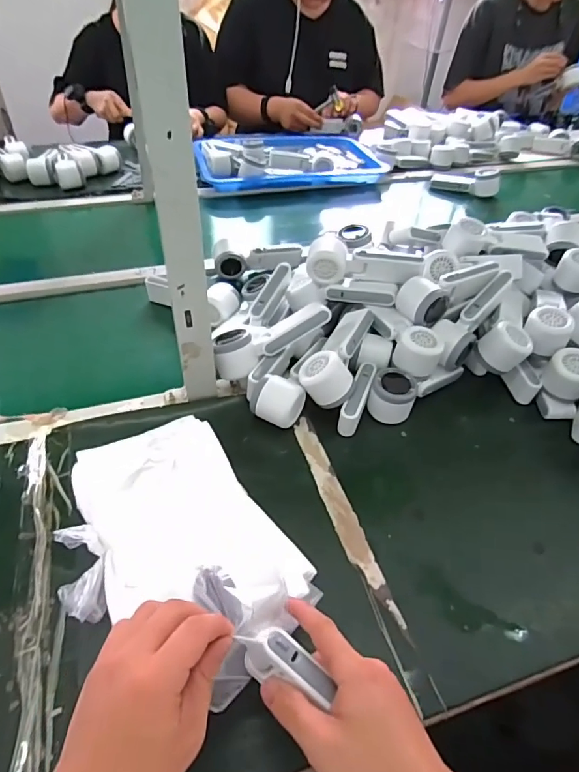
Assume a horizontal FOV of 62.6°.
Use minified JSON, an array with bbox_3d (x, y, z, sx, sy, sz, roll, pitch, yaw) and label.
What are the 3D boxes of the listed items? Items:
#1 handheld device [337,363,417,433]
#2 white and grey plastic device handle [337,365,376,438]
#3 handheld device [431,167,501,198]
[{"bbox_3d":[0.138,0.015,0.637,0.058,0.055,0.059,16,46,13],"label":"handheld device"},{"bbox_3d":[0.090,0.015,0.629,0.025,0.040,0.102,23,55,9],"label":"white and grey plastic device handle"},{"bbox_3d":[0.455,-0.526,1.228,0.169,0.052,0.067,14,47,27],"label":"handheld device"}]

